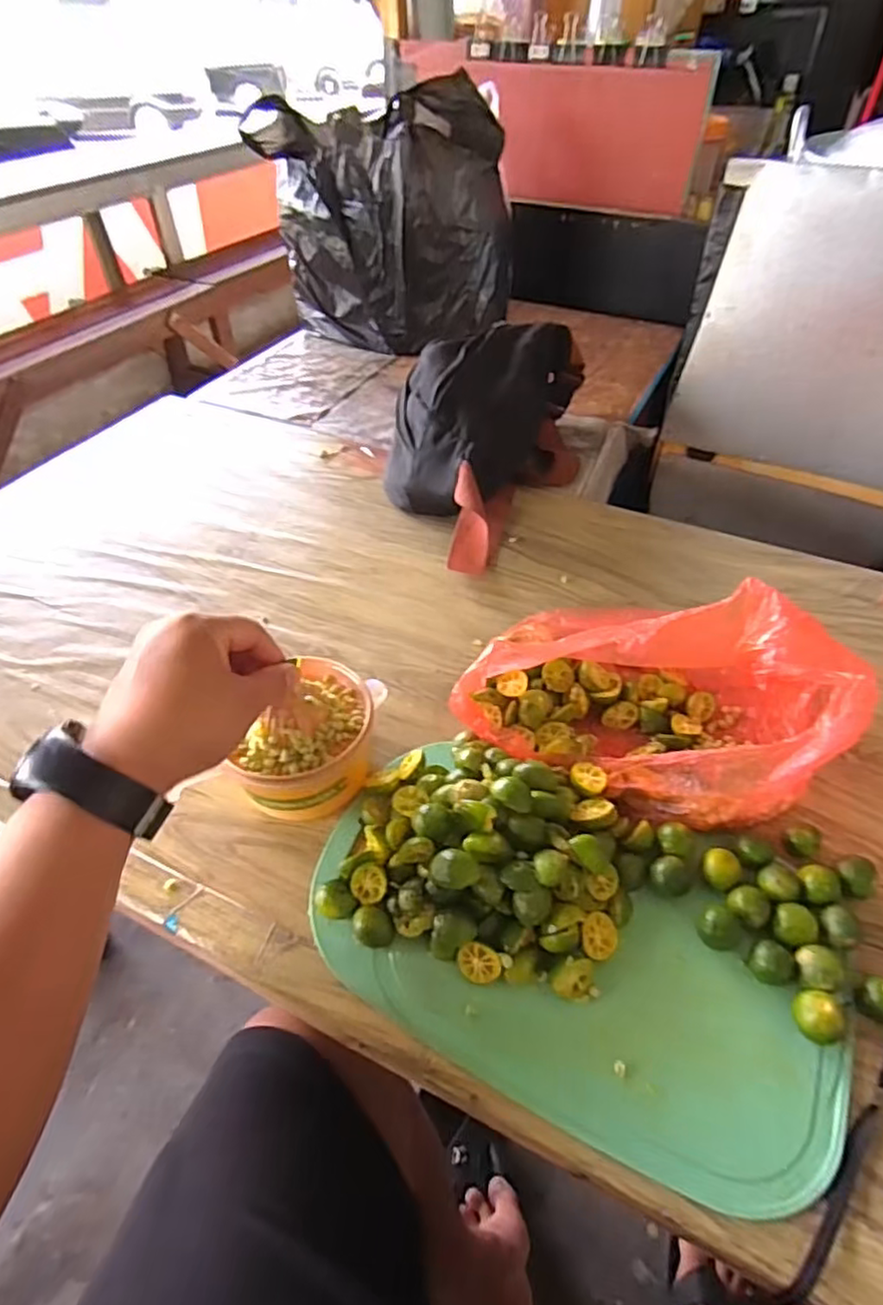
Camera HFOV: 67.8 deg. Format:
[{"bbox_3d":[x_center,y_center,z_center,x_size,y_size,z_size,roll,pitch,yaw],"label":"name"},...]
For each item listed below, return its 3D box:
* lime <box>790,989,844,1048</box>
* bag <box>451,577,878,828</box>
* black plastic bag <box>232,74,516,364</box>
[{"bbox_3d":[0.208,0.203,0.366,0.022,0.028,0.025,-23,49,-19],"label":"lime"},{"bbox_3d":[0.155,0.017,0.482,0.253,0.123,0.167,21,50,21],"label":"bag"},{"bbox_3d":[-0.074,-0.650,1.011,0.343,0.299,0.193,18,49,19],"label":"black plastic bag"}]

